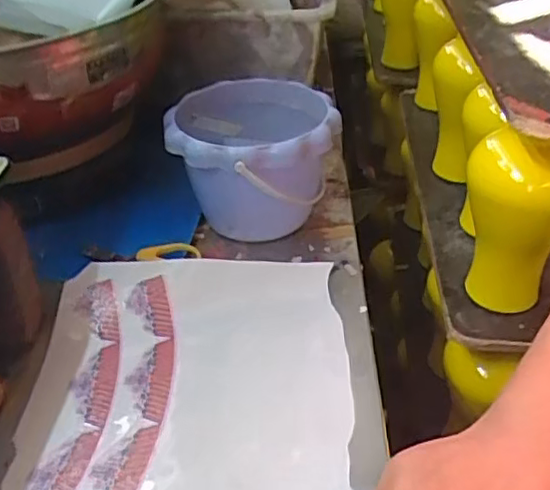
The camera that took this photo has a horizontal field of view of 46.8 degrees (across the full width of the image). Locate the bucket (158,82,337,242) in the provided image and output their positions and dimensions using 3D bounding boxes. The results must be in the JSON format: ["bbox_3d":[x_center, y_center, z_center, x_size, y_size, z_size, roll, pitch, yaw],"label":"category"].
[{"bbox_3d":[-0.022,-0.074,0.609,0.145,0.121,0.157,-1,36,1],"label":"bucket"}]

